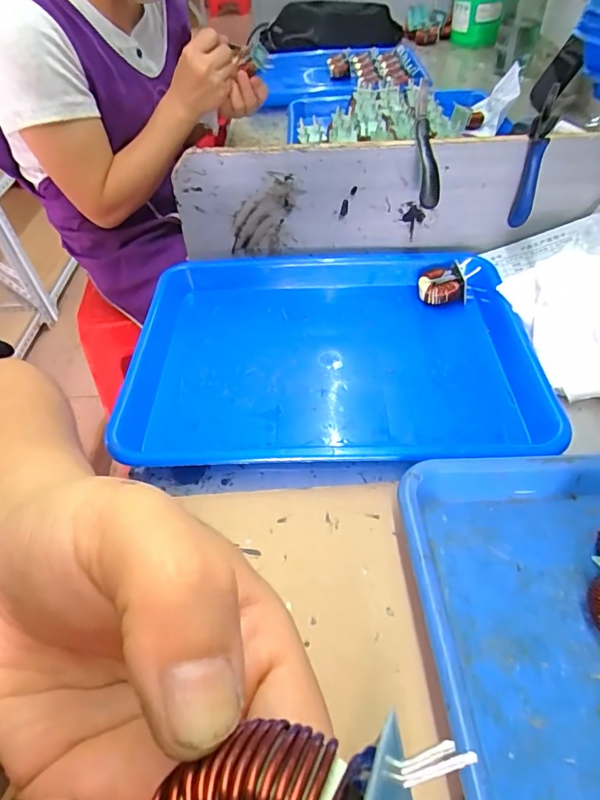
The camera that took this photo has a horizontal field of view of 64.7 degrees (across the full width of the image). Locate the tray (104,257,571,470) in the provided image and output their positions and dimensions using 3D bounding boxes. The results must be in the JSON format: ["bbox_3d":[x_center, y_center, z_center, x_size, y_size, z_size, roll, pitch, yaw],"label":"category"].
[{"bbox_3d":[0.012,-0.036,0.419,0.351,0.051,0.241,-1,48,3],"label":"tray"}]

